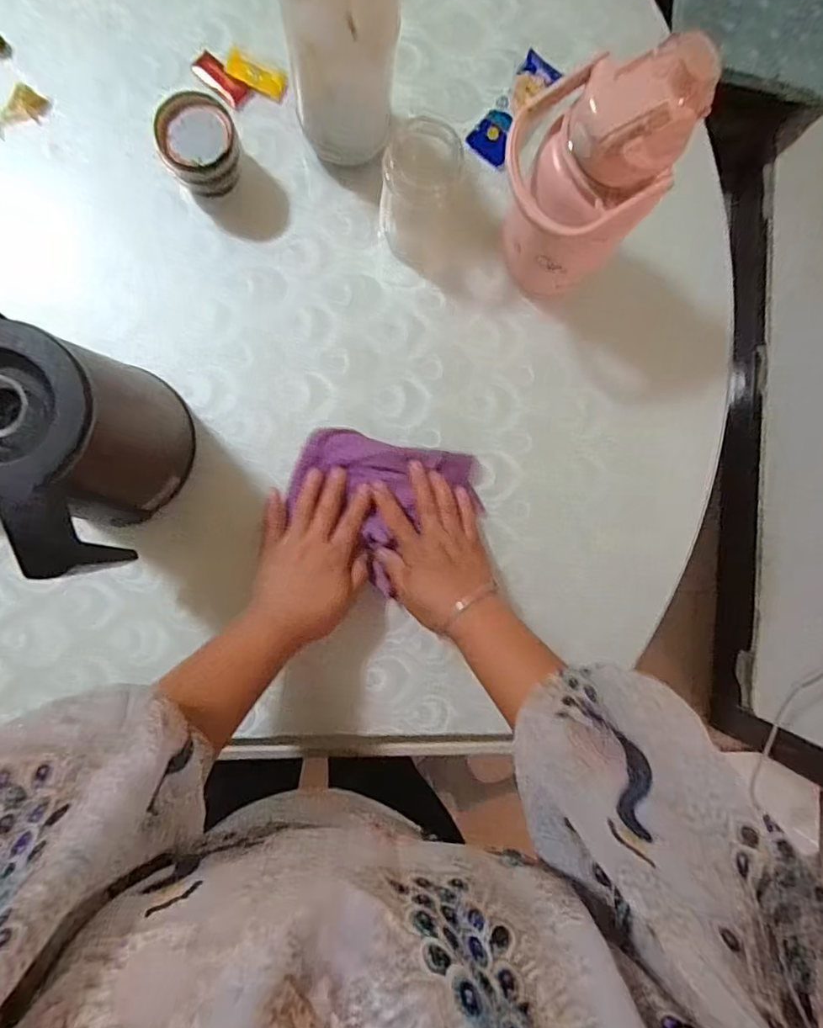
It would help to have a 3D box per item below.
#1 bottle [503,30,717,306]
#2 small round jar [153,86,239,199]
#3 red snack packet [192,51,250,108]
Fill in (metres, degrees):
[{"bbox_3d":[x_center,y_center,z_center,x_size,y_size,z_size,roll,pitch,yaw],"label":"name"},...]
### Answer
[{"bbox_3d":[0.129,-0.259,0.432,0.122,0.201,0.103,-22,93,-4],"label":"bottle"},{"bbox_3d":[-0.189,-0.328,0.495,0.067,0.060,0.068,0,91,-5],"label":"small round jar"},{"bbox_3d":[-0.186,-0.421,0.524,0.058,0.008,0.027,41,87,-4],"label":"red snack packet"}]

